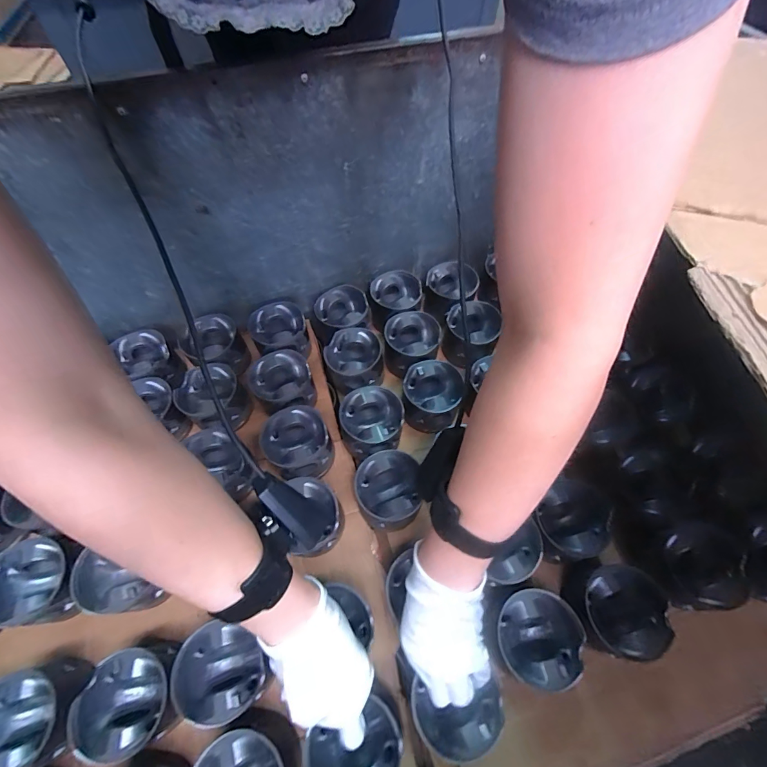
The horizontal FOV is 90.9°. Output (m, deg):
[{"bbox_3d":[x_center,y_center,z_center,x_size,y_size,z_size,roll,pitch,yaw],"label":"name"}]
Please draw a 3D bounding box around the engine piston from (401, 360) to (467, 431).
[{"bbox_3d":[0.072,0.024,0.575,0.089,0.073,0.094,0,59,0],"label":"engine piston"}]

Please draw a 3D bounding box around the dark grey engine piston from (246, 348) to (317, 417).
[{"bbox_3d":[-0.155,0.007,0.583,0.090,0.065,0.095,0,59,0],"label":"dark grey engine piston"}]

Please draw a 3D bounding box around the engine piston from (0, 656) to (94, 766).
[{"bbox_3d":[-0.356,0.345,0.390,0.100,0.080,0.091,0,59,0],"label":"engine piston"}]

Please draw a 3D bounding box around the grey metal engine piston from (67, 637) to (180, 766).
[{"bbox_3d":[-0.257,0.326,0.400,0.090,0.077,0.092,0,59,0],"label":"grey metal engine piston"}]

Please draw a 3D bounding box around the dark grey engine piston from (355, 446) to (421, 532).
[{"bbox_3d":[0.005,0.146,0.504,0.083,0.075,0.088,0,59,0],"label":"dark grey engine piston"}]

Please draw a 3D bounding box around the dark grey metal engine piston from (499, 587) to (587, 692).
[{"bbox_3d":[0.164,0.280,0.418,0.087,0.082,0.083,0,59,0],"label":"dark grey metal engine piston"}]

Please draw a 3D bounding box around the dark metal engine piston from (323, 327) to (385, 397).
[{"bbox_3d":[-0.045,-0.031,0.614,0.089,0.085,0.085,0,59,0],"label":"dark metal engine piston"}]

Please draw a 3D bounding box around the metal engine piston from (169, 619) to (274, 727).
[{"bbox_3d":[-0.169,0.311,0.411,0.082,0.071,0.089,-38,66,-20],"label":"metal engine piston"}]

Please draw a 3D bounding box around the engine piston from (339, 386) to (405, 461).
[{"bbox_3d":[-0.016,0.061,0.557,0.088,0.071,0.090,-23,61,-13],"label":"engine piston"}]

